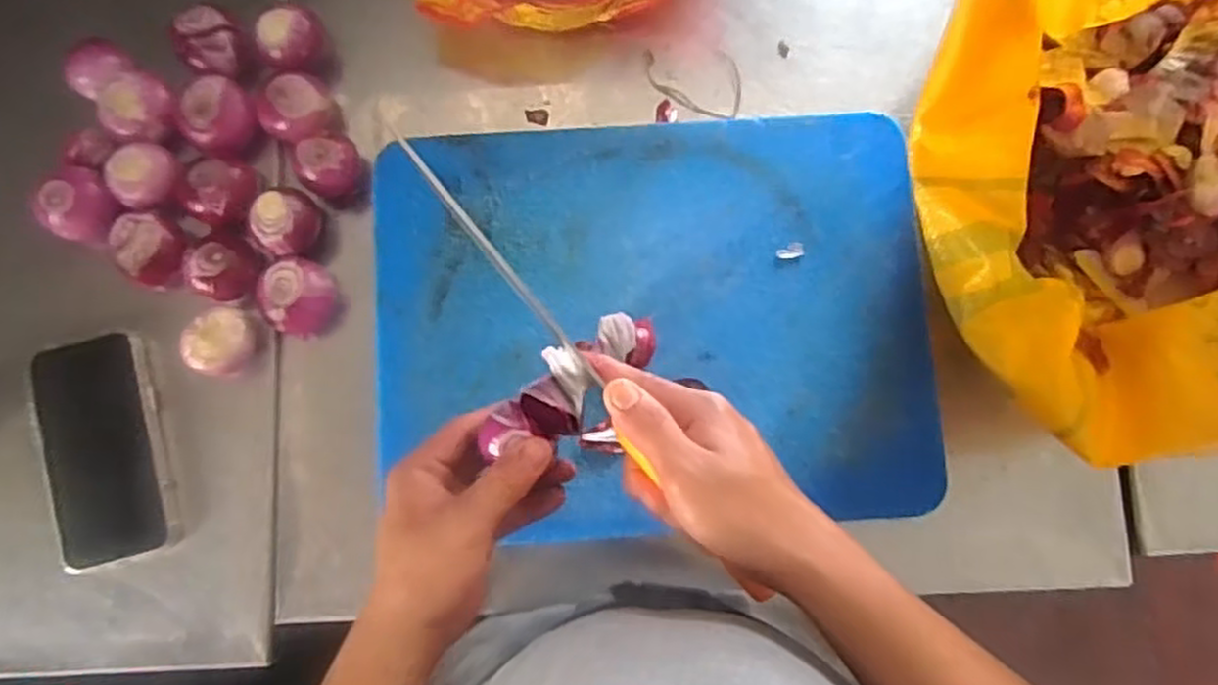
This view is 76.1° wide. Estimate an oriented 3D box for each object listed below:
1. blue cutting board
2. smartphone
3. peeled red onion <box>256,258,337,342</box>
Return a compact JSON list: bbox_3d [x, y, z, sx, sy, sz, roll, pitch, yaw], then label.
[{"bbox_3d":[0.030,-0.015,0.558,0.387,0.029,0.291,-3,82,-1],"label":"blue cutting board"},{"bbox_3d":[-0.366,0.077,0.562,0.085,0.017,0.162,-14,83,-3],"label":"smartphone"},{"bbox_3d":[-0.227,-0.033,0.569,0.047,0.044,0.054,21,83,2],"label":"peeled red onion"}]

